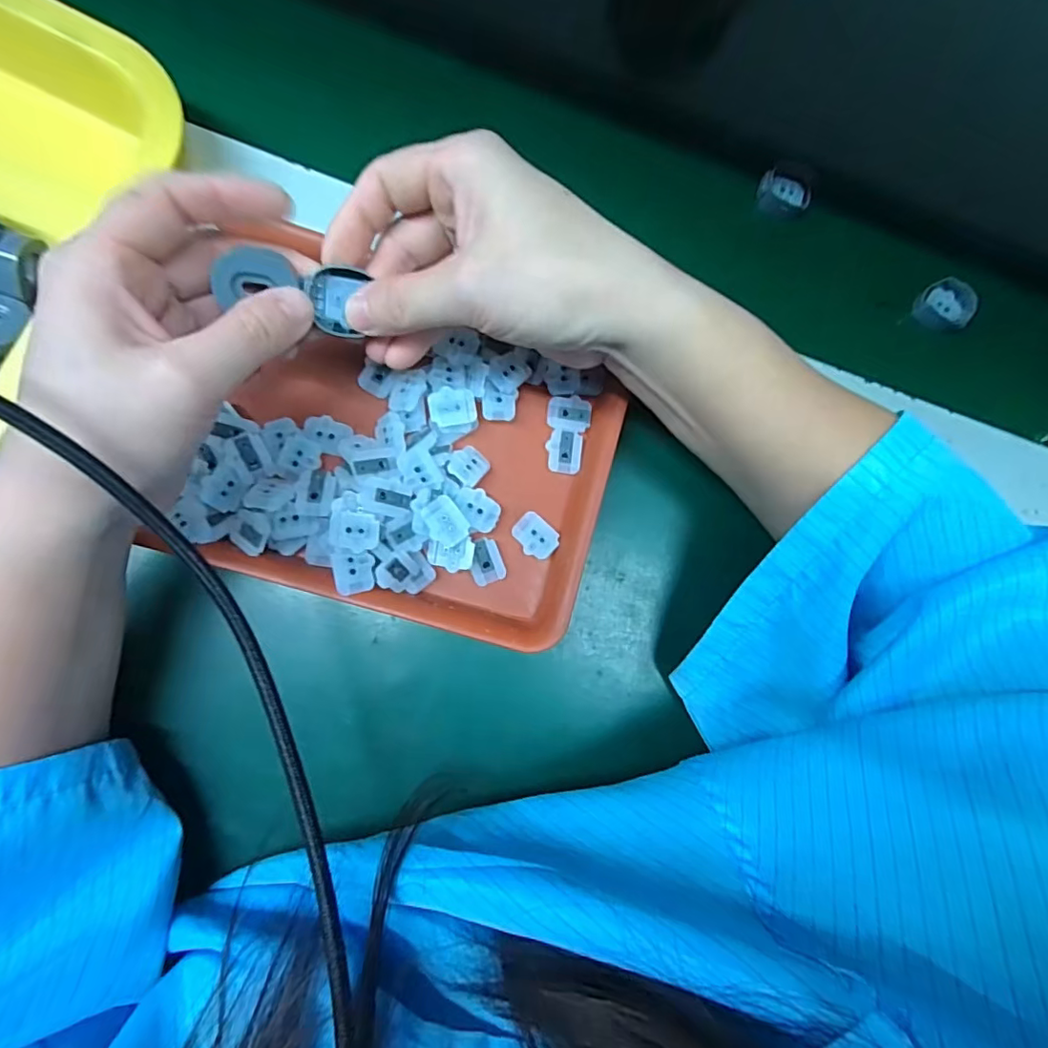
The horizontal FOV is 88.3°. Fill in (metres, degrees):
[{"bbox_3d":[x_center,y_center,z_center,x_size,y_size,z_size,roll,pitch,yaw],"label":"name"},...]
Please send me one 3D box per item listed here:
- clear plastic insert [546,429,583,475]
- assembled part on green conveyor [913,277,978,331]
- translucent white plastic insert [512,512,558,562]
[{"bbox_3d":[0.020,-0.035,0.267,0.017,0.005,0.021,7,83,-5],"label":"clear plastic insert"},{"bbox_3d":[0.245,-0.126,0.313,0.027,0.013,0.029,1,83,-6],"label":"assembled part on green conveyor"},{"bbox_3d":[0.006,0.006,0.261,0.022,0.006,0.018,45,81,0],"label":"translucent white plastic insert"}]

